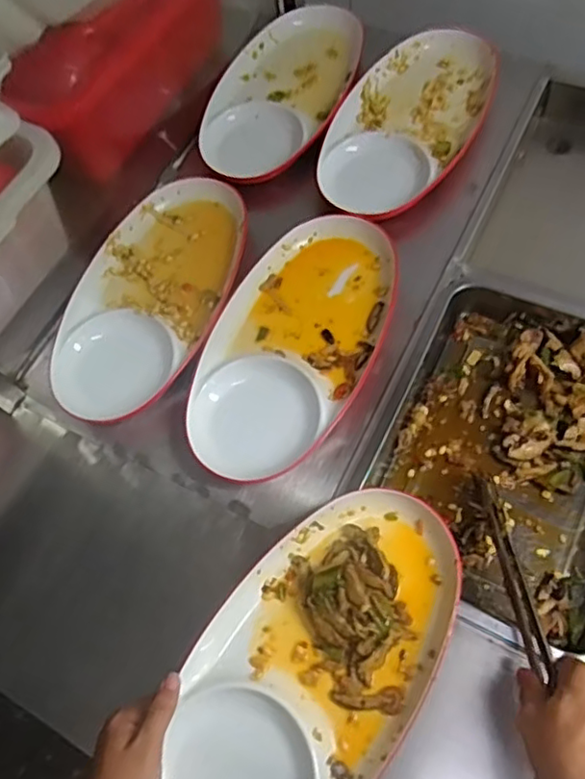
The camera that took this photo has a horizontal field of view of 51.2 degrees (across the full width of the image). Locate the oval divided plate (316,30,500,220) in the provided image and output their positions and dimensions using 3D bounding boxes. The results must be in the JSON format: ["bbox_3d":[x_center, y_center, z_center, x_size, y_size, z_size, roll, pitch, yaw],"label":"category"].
[{"bbox_3d":[0.159,-0.368,0.828,0.186,0.043,0.347,26,70,19],"label":"oval divided plate"}]

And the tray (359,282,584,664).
[{"bbox_3d":[0.230,0.052,0.633,0.250,0.056,0.381,20,69,17],"label":"tray"}]

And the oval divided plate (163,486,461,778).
[{"bbox_3d":[0.012,0.234,0.513,0.175,0.038,0.337,32,68,19],"label":"oval divided plate"}]

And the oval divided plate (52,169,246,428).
[{"bbox_3d":[-0.163,-0.121,0.743,0.180,0.034,0.347,14,67,15],"label":"oval divided plate"}]

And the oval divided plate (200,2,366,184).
[{"bbox_3d":[-0.009,-0.440,0.885,0.183,0.038,0.344,13,67,14],"label":"oval divided plate"}]

